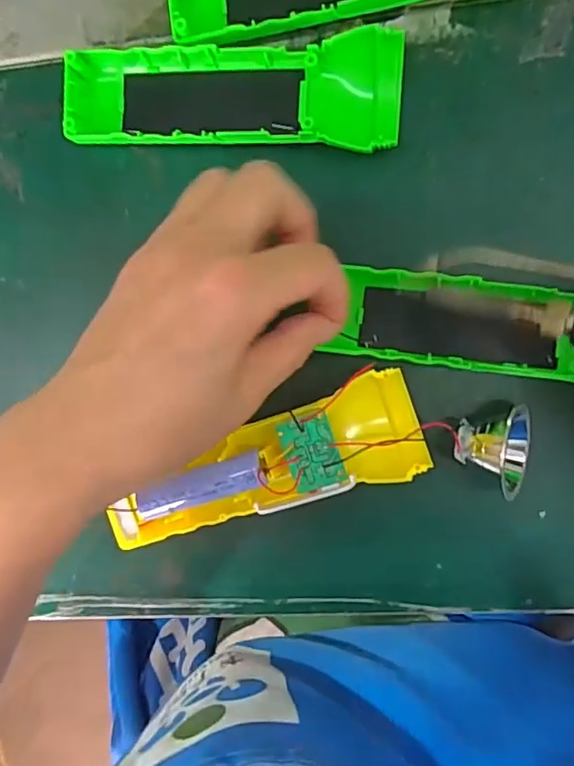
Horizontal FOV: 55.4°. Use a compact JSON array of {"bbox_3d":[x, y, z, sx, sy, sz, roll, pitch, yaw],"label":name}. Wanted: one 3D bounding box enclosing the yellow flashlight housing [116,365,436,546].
[{"bbox_3d":[-0.013,0.041,0.271,0.160,0.036,0.047,-19,92,8],"label":"yellow flashlight housing"}]

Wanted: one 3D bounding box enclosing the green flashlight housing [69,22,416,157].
[{"bbox_3d":[-0.027,-0.138,0.264,0.160,0.024,0.047,4,95,6],"label":"green flashlight housing"}]

